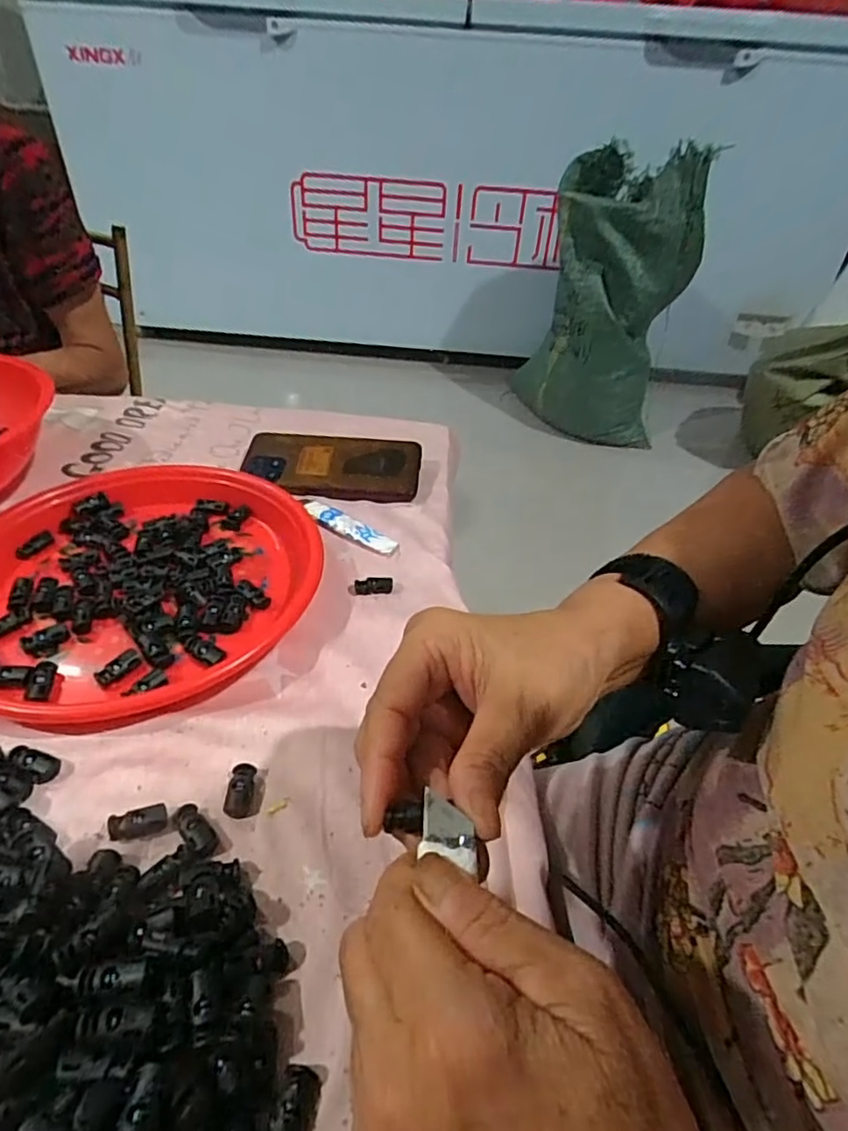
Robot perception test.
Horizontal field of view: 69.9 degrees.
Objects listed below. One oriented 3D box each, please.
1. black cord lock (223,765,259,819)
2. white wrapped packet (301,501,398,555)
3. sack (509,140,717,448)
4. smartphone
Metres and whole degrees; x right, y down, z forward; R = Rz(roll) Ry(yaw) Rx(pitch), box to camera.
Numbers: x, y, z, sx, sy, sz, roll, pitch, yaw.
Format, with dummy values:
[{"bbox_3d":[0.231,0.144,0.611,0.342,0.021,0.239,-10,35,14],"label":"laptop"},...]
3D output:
[{"bbox_3d":[-0.098,0.121,0.327,0.016,0.008,0.026,-1,41,-6],"label":"black cord lock"},{"bbox_3d":[-0.064,-0.033,0.513,0.099,0.007,0.020,25,44,22],"label":"white wrapped packet"},{"bbox_3d":[0.464,-0.682,1.599,0.404,0.706,0.240,21,43,19],"label":"sack"},{"bbox_3d":[-0.086,-0.095,0.569,0.162,0.008,0.081,4,51,2],"label":"smartphone"}]

